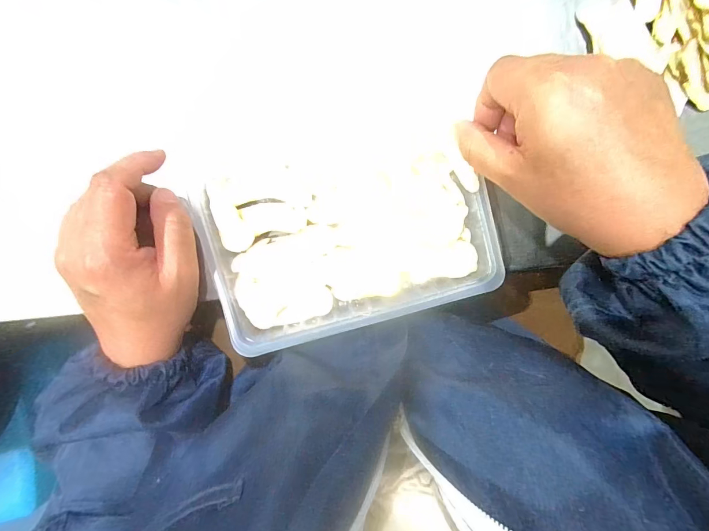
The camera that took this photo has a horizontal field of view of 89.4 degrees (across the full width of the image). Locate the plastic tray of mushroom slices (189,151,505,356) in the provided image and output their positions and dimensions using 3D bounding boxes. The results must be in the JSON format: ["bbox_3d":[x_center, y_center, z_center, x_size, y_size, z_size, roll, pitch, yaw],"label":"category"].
[{"bbox_3d":[-0.002,-0.019,0.269,0.204,0.025,0.128,-15,95,-4],"label":"plastic tray of mushroom slices"}]

